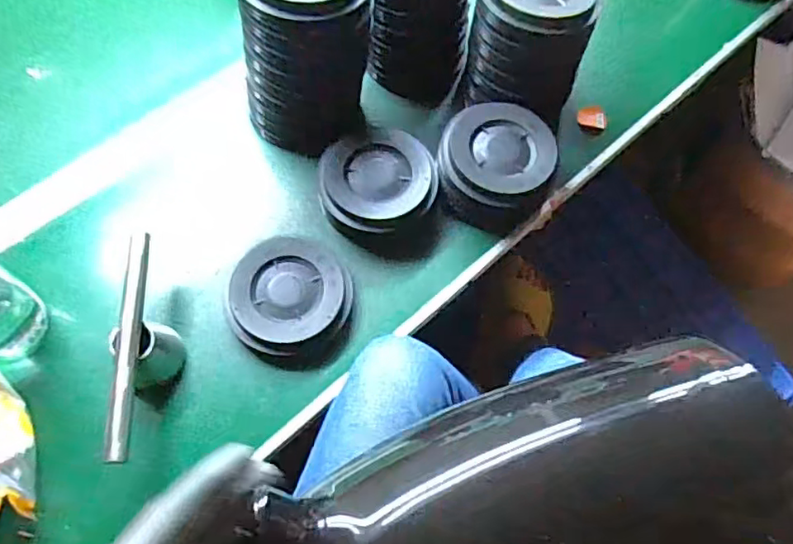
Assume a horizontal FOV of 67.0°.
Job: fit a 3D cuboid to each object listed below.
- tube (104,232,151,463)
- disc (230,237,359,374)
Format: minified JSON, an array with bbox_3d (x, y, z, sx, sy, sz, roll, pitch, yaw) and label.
[{"bbox_3d":[-0.230,0.059,0.516,0.016,0.017,0.198,-2,66,-3],"label":"tube"},{"bbox_3d":[-0.101,0.028,0.588,0.112,0.041,0.119,1,66,-2],"label":"disc"}]

